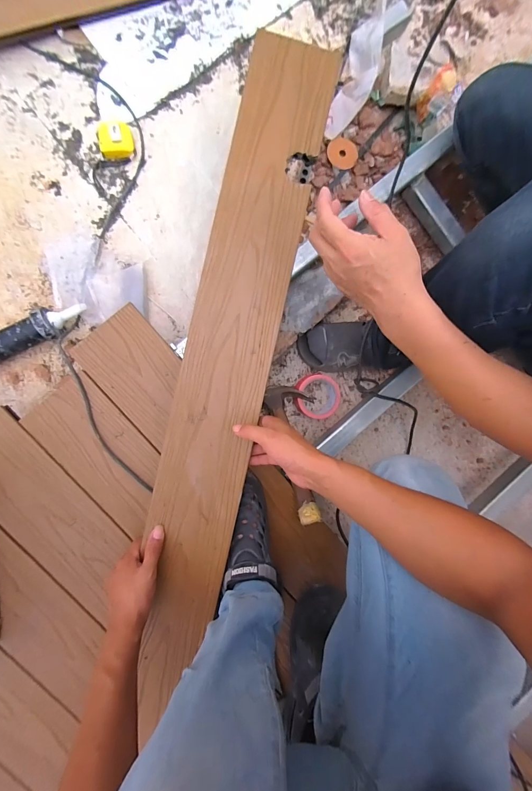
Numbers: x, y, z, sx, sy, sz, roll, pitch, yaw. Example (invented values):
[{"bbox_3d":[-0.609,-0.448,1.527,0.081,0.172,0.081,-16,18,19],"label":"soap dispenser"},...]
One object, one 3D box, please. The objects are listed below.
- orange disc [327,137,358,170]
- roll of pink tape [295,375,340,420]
[{"bbox_3d":[0.173,-0.542,0.701,0.069,0.007,0.061,35,97,-15],"label":"orange disc"},{"bbox_3d":[0.114,0.002,0.712,0.091,0.050,0.096,0,93,-6],"label":"roll of pink tape"}]

